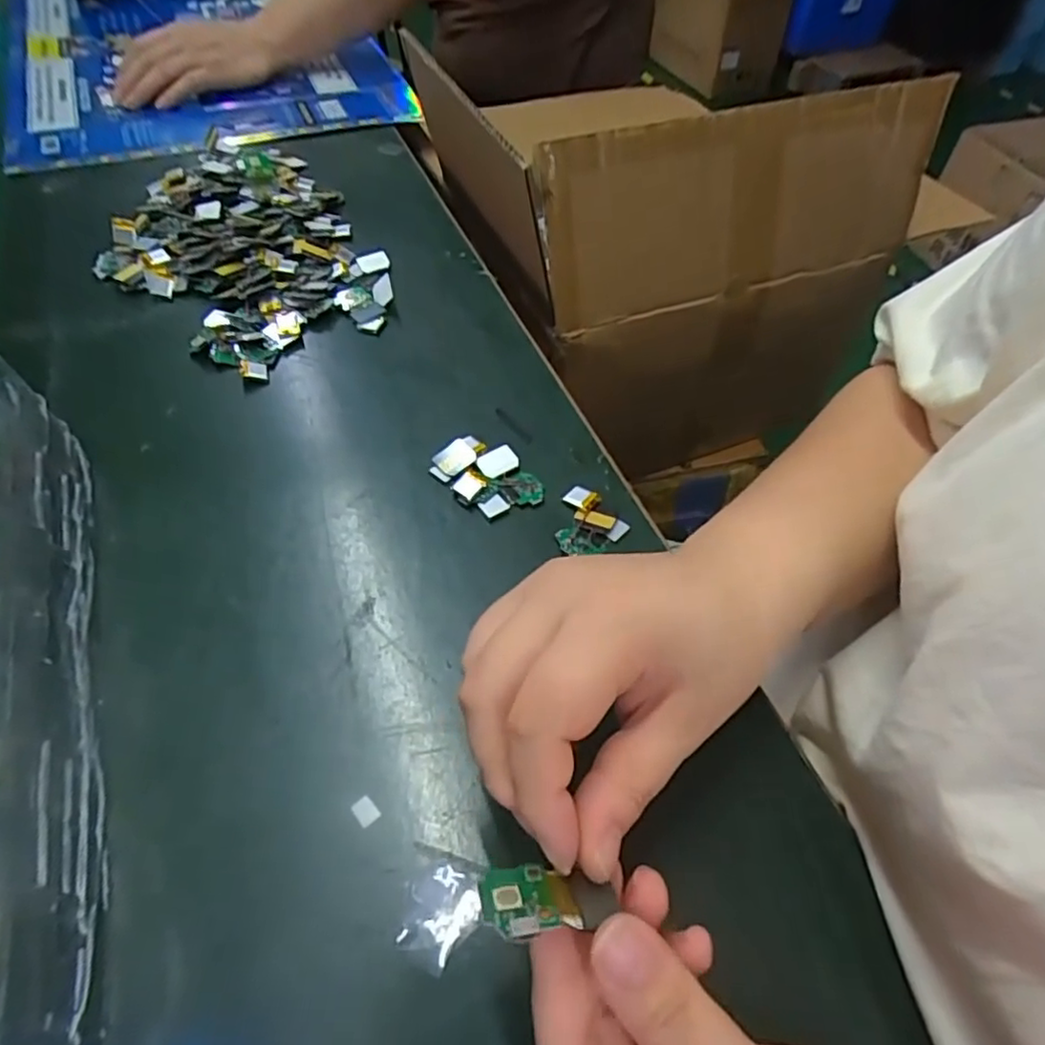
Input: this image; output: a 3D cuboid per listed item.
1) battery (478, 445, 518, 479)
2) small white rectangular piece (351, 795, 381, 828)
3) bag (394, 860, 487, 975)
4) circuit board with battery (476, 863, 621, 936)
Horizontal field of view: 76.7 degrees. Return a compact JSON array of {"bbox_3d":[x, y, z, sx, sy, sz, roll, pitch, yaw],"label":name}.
[{"bbox_3d":[-0.014,-0.036,0.377,0.022,0.004,0.018,-28,59,-23],"label":"battery"},{"bbox_3d":[-0.063,0.115,0.263,0.008,0.004,0.011,-35,62,-27],"label":"small white rectangular piece"},{"bbox_3d":[-0.030,0.143,0.242,0.029,0.006,0.033,6,52,1],"label":"bag"},{"bbox_3d":[0.008,0.101,0.176,0.036,0.006,0.023,4,12,-13],"label":"circuit board with battery"}]

